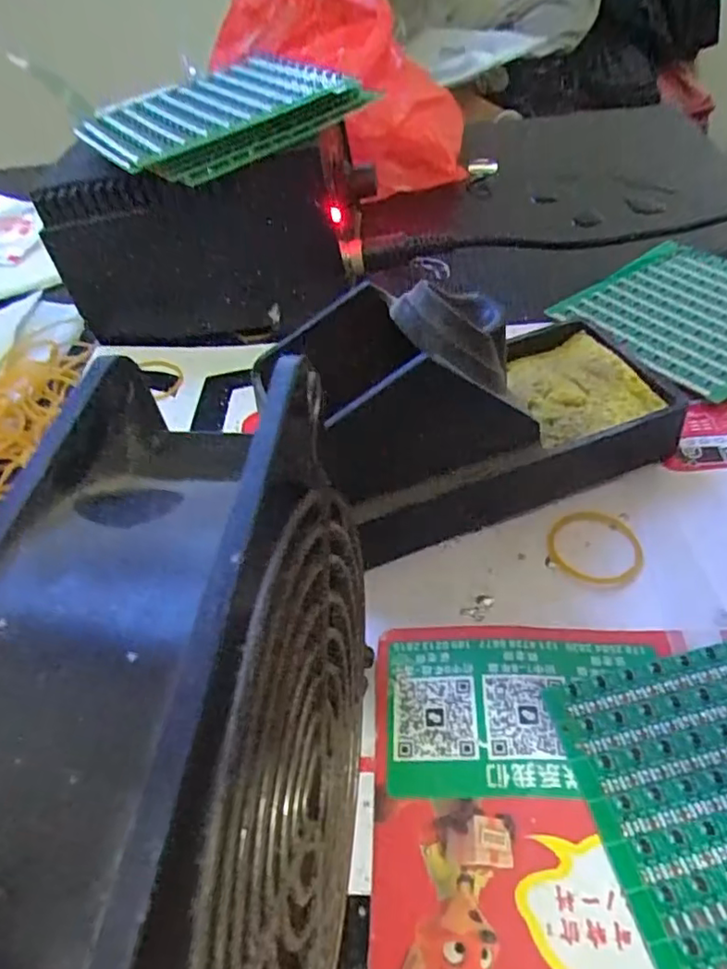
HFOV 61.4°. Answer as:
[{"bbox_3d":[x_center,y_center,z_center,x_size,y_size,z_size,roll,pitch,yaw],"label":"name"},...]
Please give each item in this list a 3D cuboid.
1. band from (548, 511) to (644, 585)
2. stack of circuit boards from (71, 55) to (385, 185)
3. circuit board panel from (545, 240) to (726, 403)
[{"bbox_3d":[0.082,0.021,0.216,0.032,0.004,0.032,-3,48,3],"label":"band"},{"bbox_3d":[-0.066,-0.171,0.277,0.108,0.014,0.095,-32,54,-15],"label":"stack of circuit boards"},{"bbox_3d":[0.161,-0.085,0.297,0.106,0.004,0.096,-29,50,-20],"label":"circuit board panel"}]

